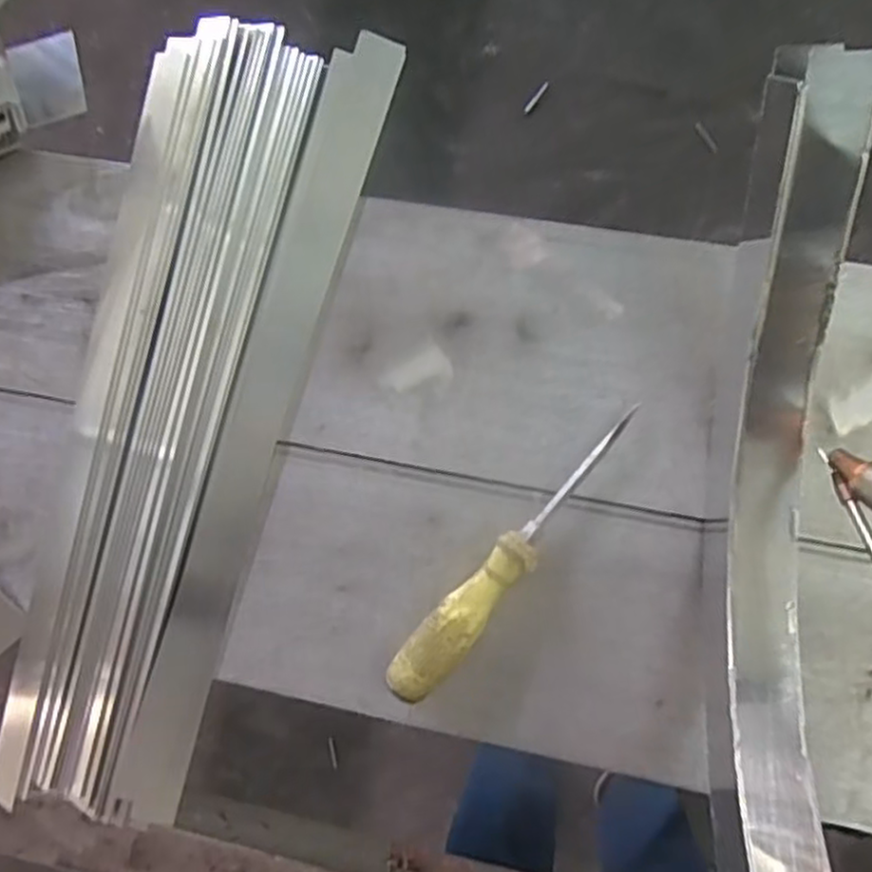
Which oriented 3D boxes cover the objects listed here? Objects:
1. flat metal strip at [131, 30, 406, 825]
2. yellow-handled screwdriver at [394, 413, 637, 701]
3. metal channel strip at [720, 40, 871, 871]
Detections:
[{"bbox_3d":[-0.111,0.003,0.419,0.040,0.009,0.477,18,94,7],"label":"flat metal strip"},{"bbox_3d":[0.043,0.068,0.388,0.027,0.031,0.192,41,96,5],"label":"yellow-handled screwdriver"},{"bbox_3d":[0.145,0.063,0.270,0.031,0.121,0.382,3,76,8],"label":"metal channel strip"}]

